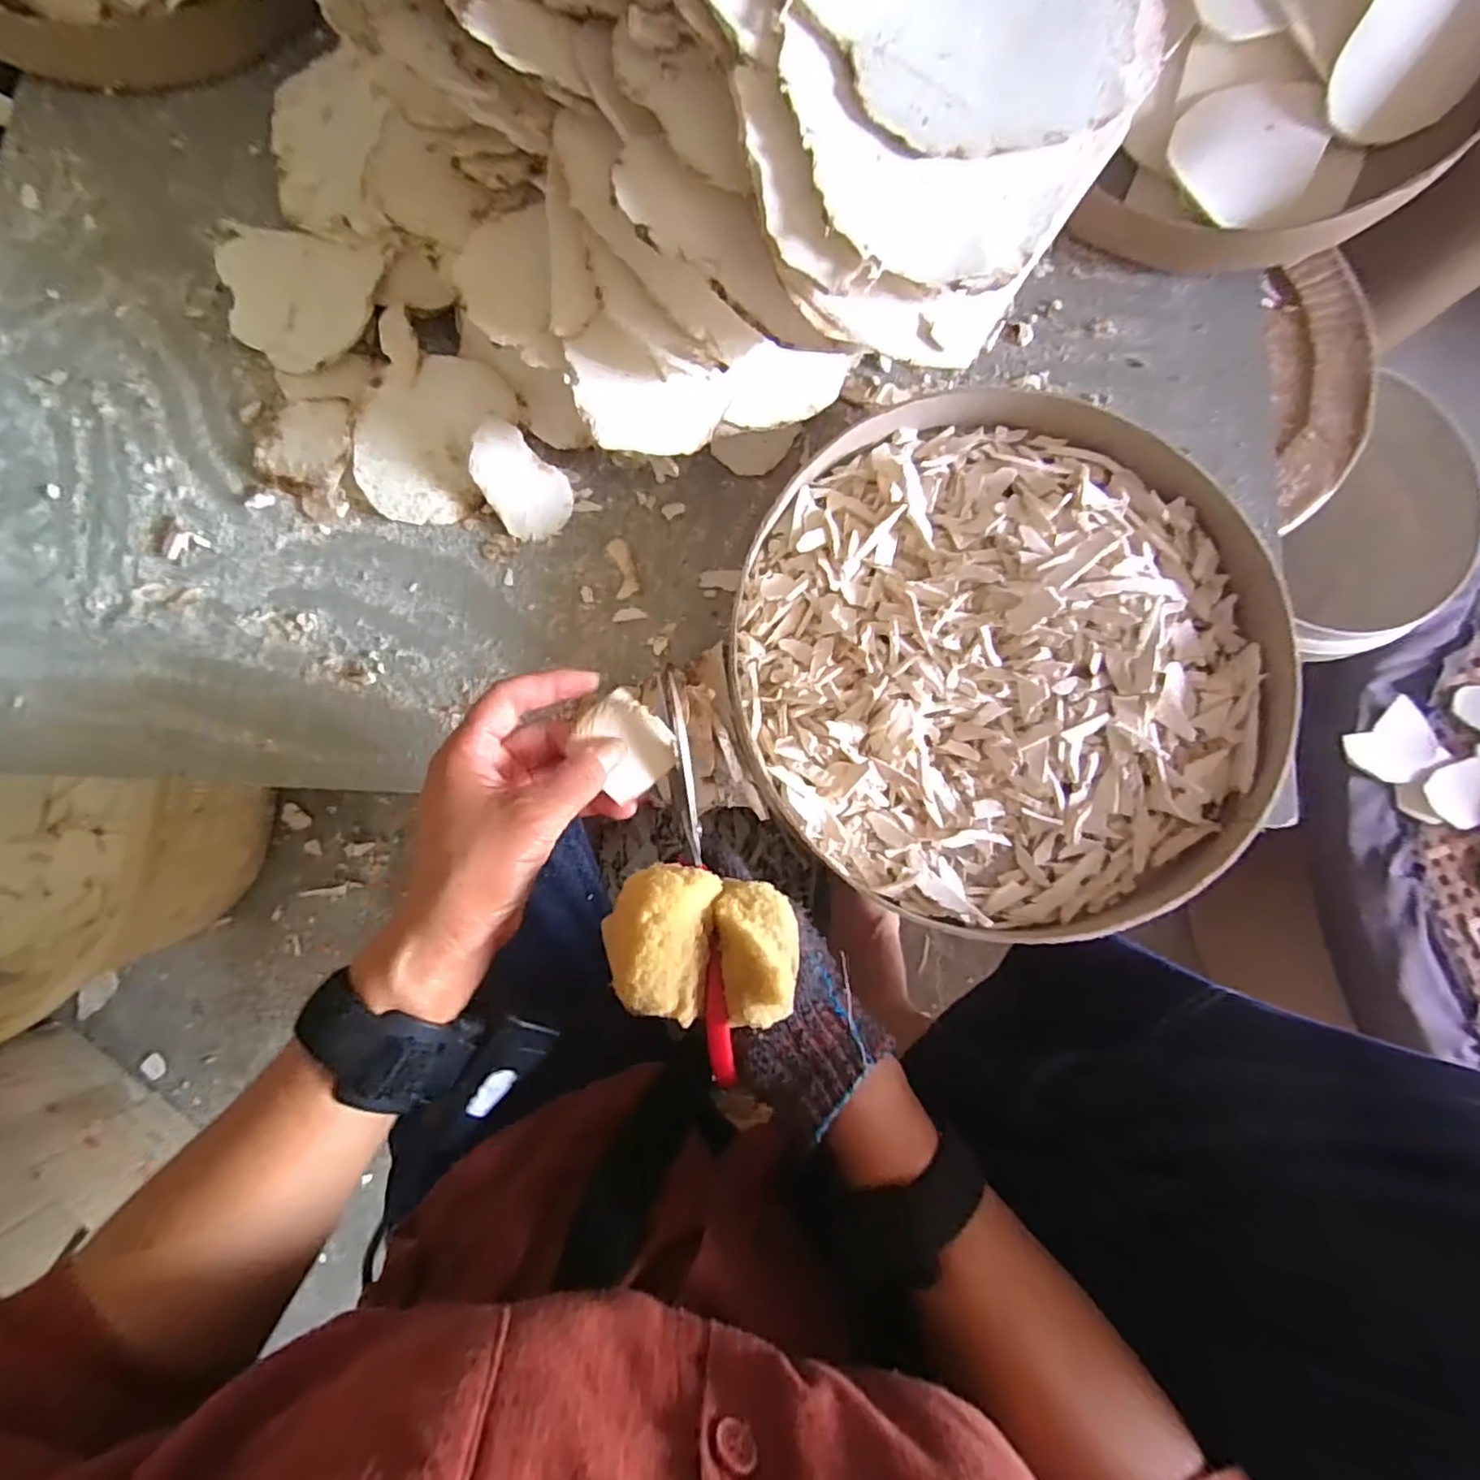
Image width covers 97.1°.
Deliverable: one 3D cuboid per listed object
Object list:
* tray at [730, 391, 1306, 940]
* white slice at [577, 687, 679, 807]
[{"bbox_3d":[0.149,-0.048,0.375,0.296,0.052,0.300,0,85,-2],"label":"tray"},{"bbox_3d":[-0.055,0.001,0.320,0.036,0.005,0.046,-41,87,-5],"label":"white slice"}]

